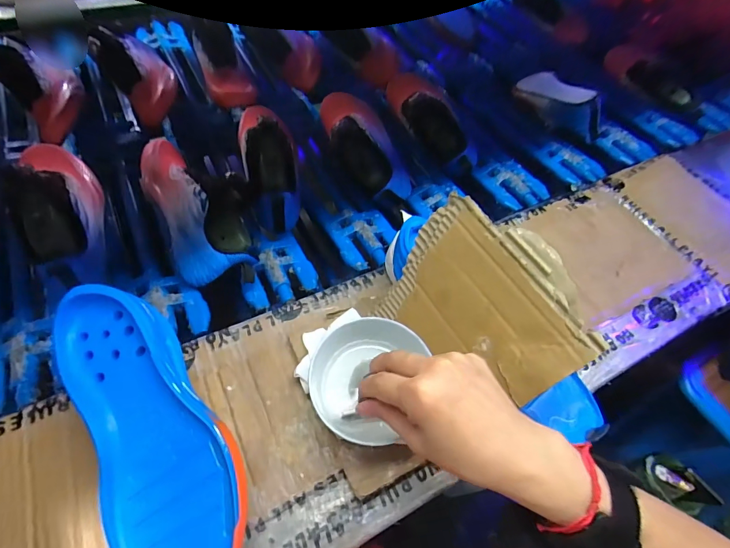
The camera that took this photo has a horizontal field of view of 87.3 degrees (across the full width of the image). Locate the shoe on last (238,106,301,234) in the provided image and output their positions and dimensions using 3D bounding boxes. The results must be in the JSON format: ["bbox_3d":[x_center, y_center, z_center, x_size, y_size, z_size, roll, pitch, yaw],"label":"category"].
[{"bbox_3d":[-0.123,-0.140,0.511,0.070,0.061,0.160,-11,89,-13],"label":"shoe on last"}]

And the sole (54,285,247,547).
[{"bbox_3d":[-0.169,0.117,0.294,0.089,0.053,0.261,-32,66,-20],"label":"sole"}]

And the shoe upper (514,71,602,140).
[{"bbox_3d":[0.368,-0.334,0.737,0.059,0.091,0.205,-15,62,-12],"label":"shoe upper"}]

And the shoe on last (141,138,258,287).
[{"bbox_3d":[-0.219,-0.093,0.511,0.108,0.071,0.233,-26,65,-18],"label":"shoe on last"}]

